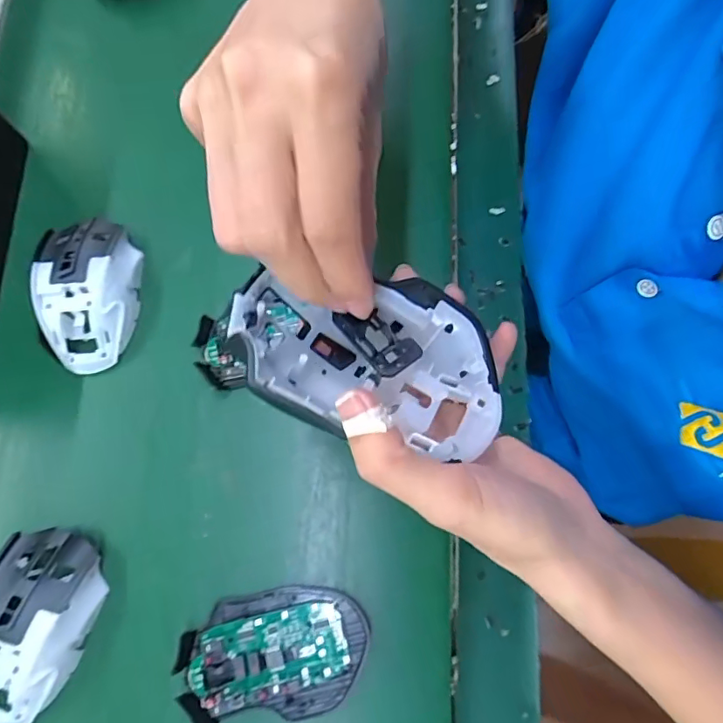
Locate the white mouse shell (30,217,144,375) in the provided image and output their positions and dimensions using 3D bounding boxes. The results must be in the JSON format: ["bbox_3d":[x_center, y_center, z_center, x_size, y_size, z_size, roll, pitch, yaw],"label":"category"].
[{"bbox_3d":[-0.199,-0.053,0.375,0.066,0.035,0.116,-7,75,0],"label":"white mouse shell"}]

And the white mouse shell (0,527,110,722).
[{"bbox_3d":[-0.206,0.166,0.319,0.064,0.035,0.114,14,76,6],"label":"white mouse shell"}]

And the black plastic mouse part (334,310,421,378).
[{"bbox_3d":[0.006,-0.010,0.205,0.020,0.004,0.034,-41,78,-8],"label":"black plastic mouse part"}]

